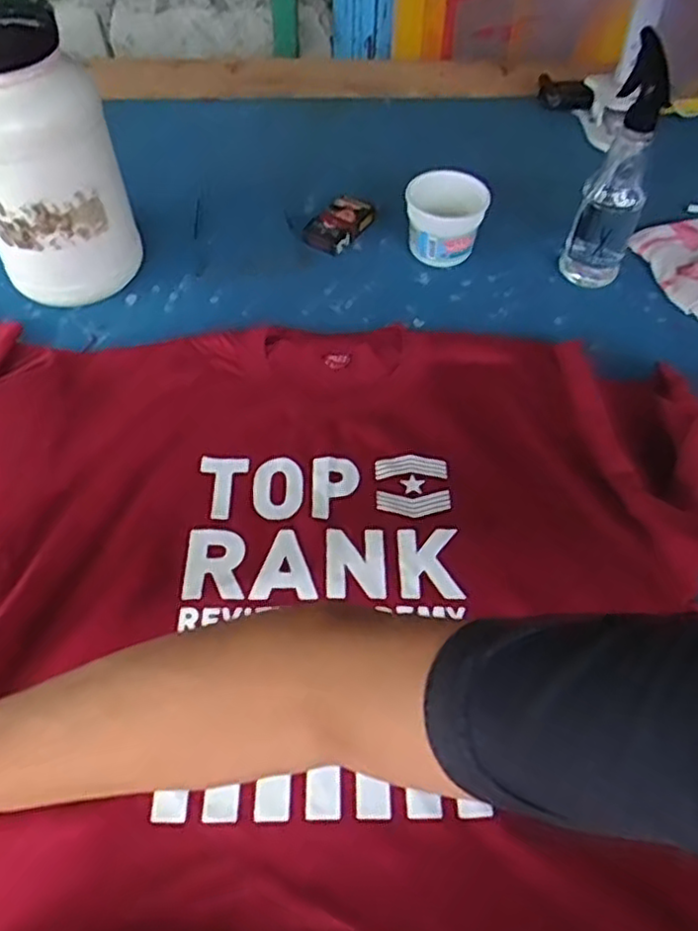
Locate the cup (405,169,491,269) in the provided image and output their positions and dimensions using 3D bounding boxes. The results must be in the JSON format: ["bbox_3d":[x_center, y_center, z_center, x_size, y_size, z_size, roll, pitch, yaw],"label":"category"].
[{"bbox_3d":[0.113,-0.289,0.817,0.091,0.097,0.079,8,55,6],"label":"cup"}]

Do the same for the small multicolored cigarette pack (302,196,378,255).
[{"bbox_3d":[-0.012,-0.300,0.869,0.059,0.023,0.091,29,59,19],"label":"small multicolored cigarette pack"}]

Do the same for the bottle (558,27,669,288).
[{"bbox_3d":[0.292,-0.318,0.753,0.067,0.235,0.069,10,55,7],"label":"bottle"}]

